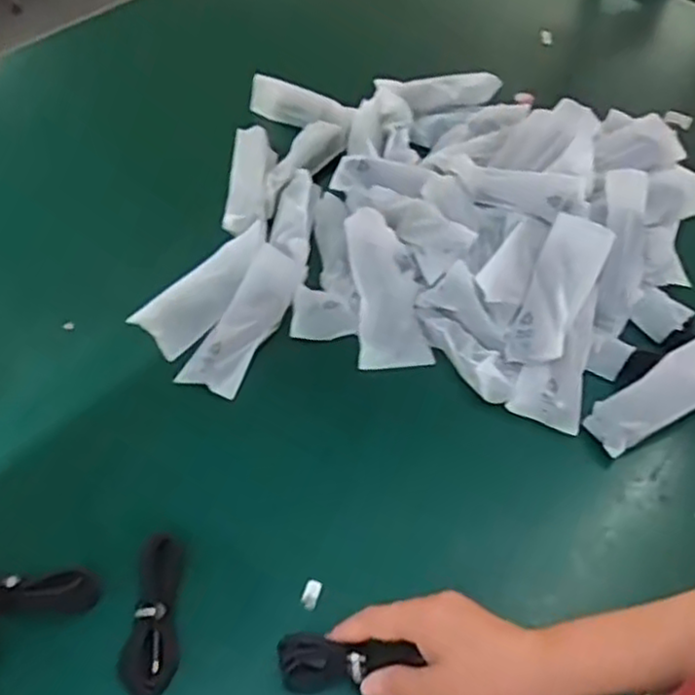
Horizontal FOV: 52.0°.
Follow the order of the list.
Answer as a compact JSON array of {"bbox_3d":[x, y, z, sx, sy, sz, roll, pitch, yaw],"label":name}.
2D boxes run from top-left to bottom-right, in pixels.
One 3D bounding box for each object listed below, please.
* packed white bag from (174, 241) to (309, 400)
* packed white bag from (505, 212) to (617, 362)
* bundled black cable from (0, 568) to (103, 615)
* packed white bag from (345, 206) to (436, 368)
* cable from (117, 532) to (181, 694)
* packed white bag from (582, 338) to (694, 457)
[{"bbox_3d":[-0.092,-0.027,0.656,0.056,0.033,0.158,22,56,13],"label":"packed white bag"},{"bbox_3d":[0.186,-0.053,0.626,0.054,0.013,0.151,16,67,32],"label":"packed white bag"},{"bbox_3d":[-0.233,0.176,0.507,0.110,0.018,0.028,-1,54,-3],"label":"bundled black cable"},{"bbox_3d":[0.034,-0.056,0.662,0.063,0.016,0.154,-8,75,-8],"label":"packed white bag"},{"bbox_3d":[-0.136,0.185,0.503,0.035,0.009,0.109,2,54,-1],"label":"cable"},{"bbox_3d":[0.275,0.036,0.611,0.156,0.013,0.051,-26,71,-13],"label":"packed white bag"}]

